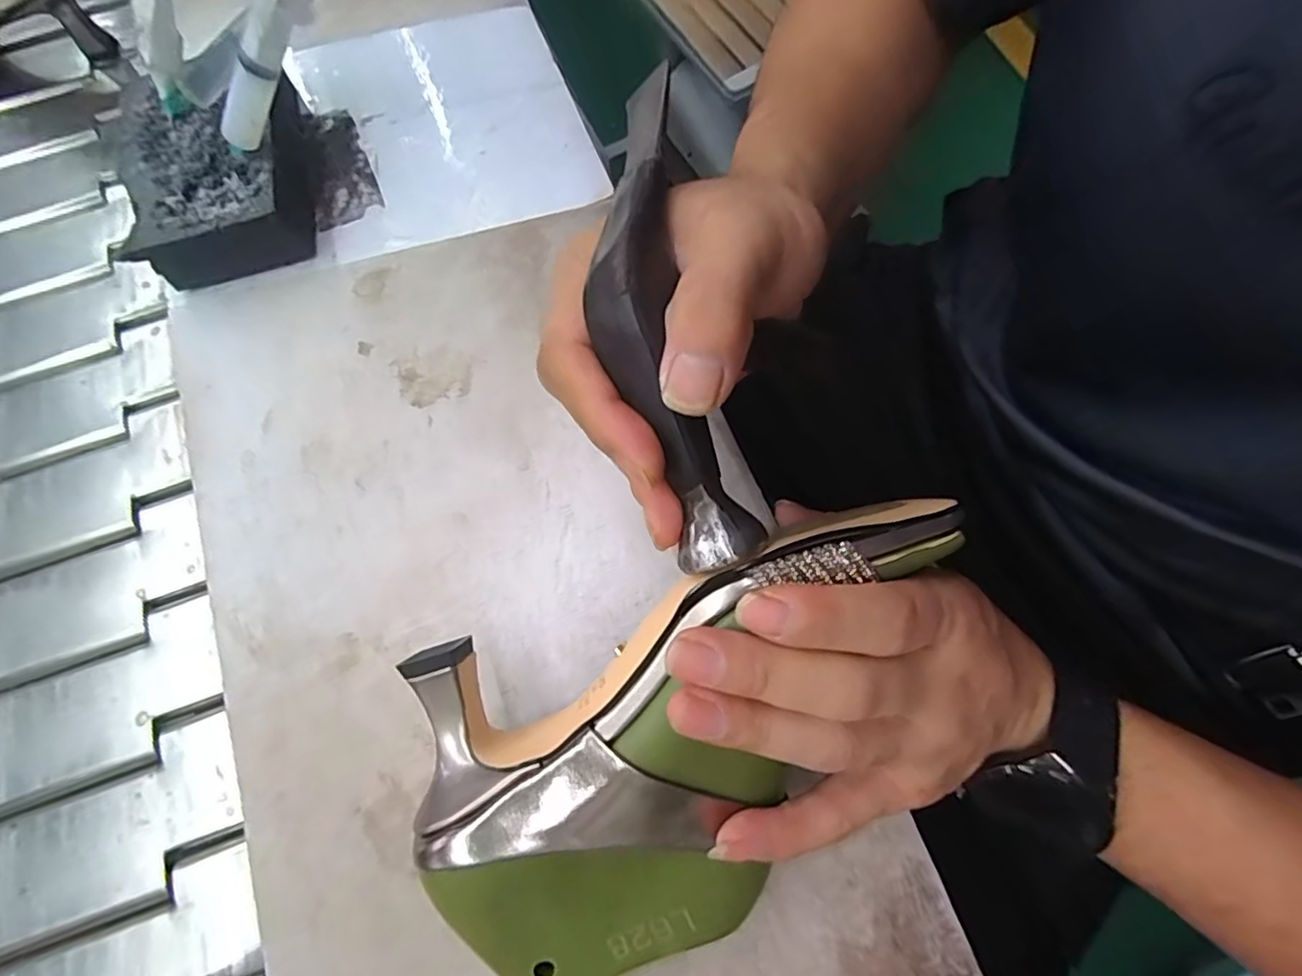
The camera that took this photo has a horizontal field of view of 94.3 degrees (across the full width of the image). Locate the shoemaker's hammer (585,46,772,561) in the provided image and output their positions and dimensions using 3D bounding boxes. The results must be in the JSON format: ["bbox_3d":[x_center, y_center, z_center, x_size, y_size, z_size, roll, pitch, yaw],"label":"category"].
[{"bbox_3d":[0.003,-0.051,0.185,0.035,0.028,0.152,-12,90,-2],"label":"shoemaker's hammer"}]

